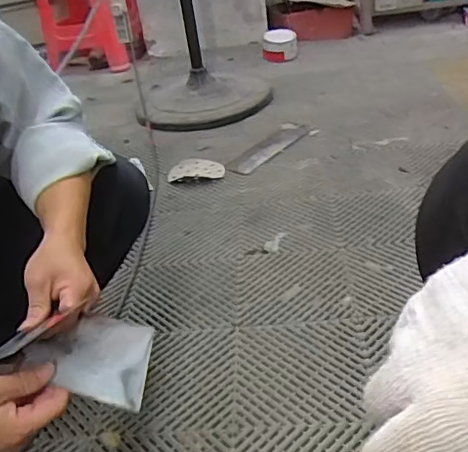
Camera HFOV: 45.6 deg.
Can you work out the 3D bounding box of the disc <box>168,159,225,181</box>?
[{"bbox_3d":[-0.095,-0.145,1.403,0.139,0.013,0.098,-10,31,-1],"label":"disc"}]

